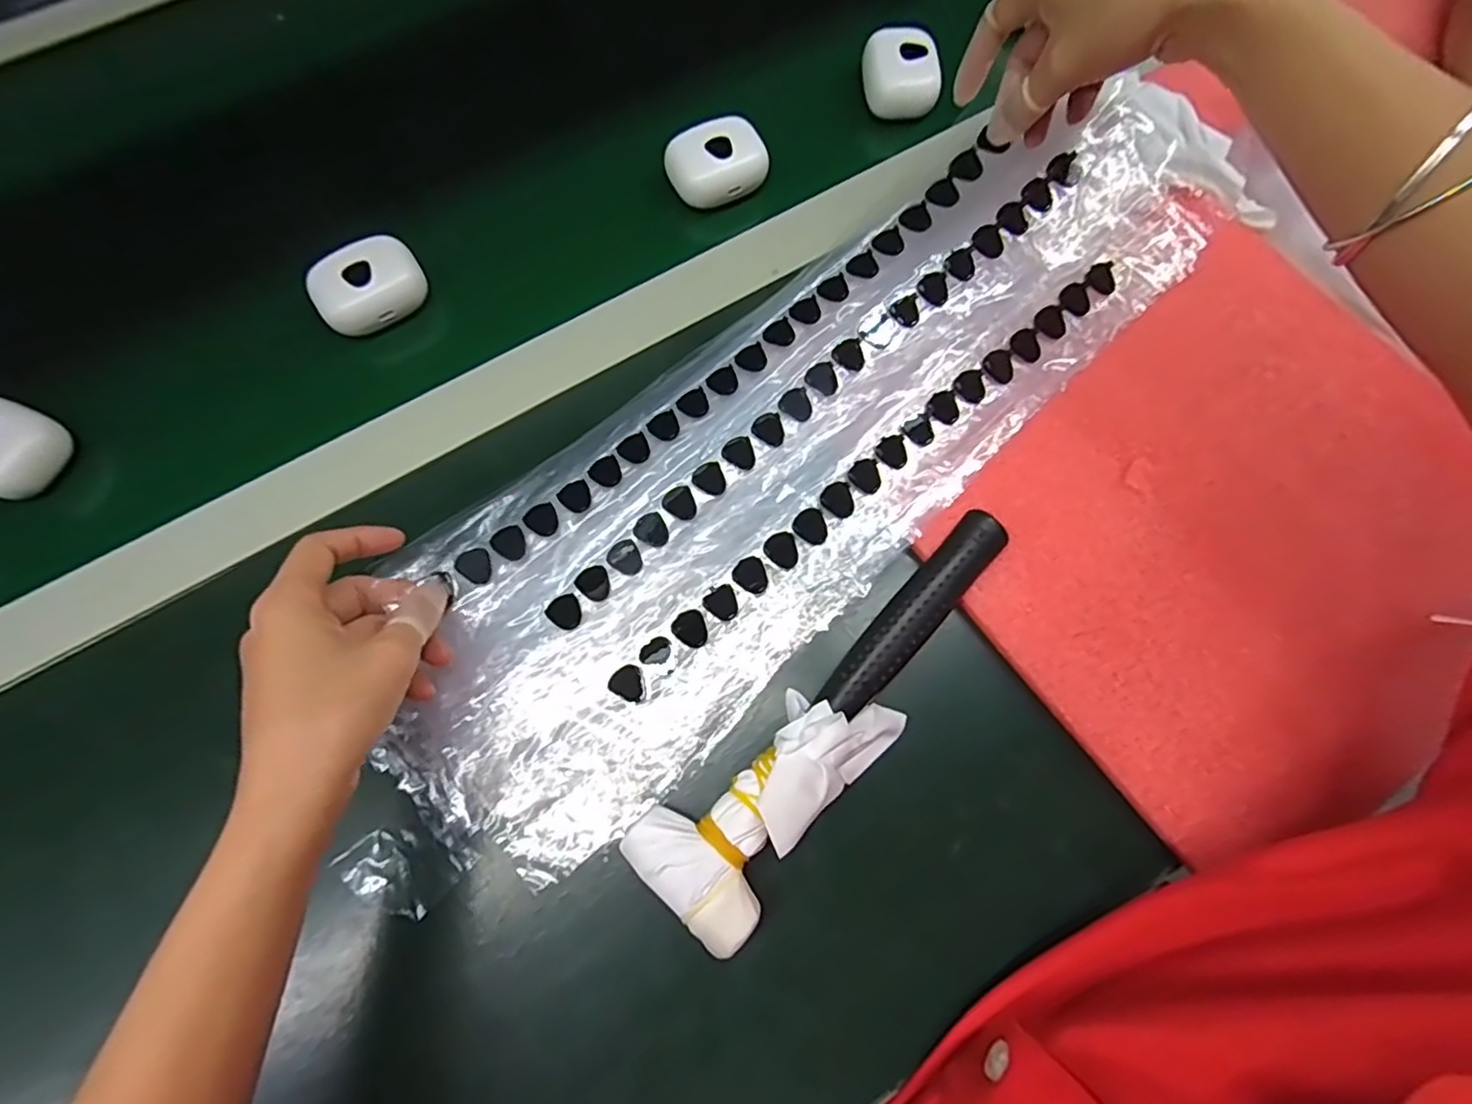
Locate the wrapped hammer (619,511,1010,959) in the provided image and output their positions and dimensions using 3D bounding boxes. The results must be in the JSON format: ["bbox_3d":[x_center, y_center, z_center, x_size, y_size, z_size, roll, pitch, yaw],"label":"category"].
[{"bbox_3d":[0.051,0.070,0.281,0.213,0.031,0.054,-43,80,-9],"label":"wrapped hammer"}]

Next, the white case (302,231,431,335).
[{"bbox_3d":[-0.206,-0.149,0.361,0.058,0.022,0.041,-32,79,-7],"label":"white case"}]

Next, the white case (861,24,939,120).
[{"bbox_3d":[0.104,-0.303,0.408,0.047,0.023,0.050,8,77,2],"label":"white case"}]

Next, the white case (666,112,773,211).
[{"bbox_3d":[-0.011,-0.234,0.387,0.054,0.021,0.042,-30,78,-7],"label":"white case"}]

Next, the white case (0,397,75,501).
[{"bbox_3d":[-0.384,-0.055,0.335,0.051,0.023,0.045,21,77,5],"label":"white case"}]

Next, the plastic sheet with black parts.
[{"bbox_3d":[0.046,-0.071,0.325,0.509,0.025,0.157,-42,80,-8],"label":"plastic sheet with black parts"}]

